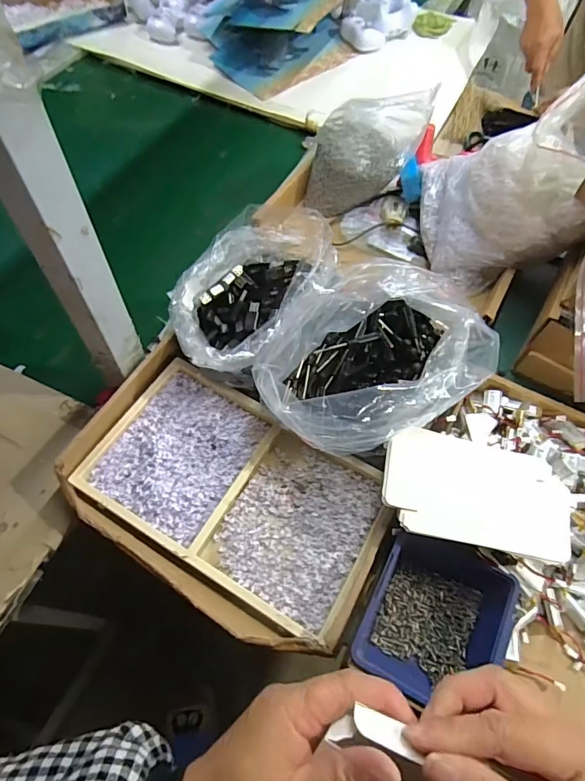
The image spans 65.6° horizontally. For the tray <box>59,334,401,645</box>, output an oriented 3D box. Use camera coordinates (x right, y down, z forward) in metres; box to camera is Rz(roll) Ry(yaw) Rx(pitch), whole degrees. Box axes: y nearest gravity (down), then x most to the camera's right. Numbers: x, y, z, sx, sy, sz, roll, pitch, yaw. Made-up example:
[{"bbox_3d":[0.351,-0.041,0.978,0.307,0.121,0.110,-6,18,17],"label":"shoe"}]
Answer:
[{"bbox_3d":[-0.067,0.110,0.506,0.337,0.051,0.229,26,64,14],"label":"tray"}]

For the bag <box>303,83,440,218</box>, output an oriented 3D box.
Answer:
[{"bbox_3d":[0.122,-0.376,0.726,0.198,0.152,0.097,-2,60,-1],"label":"bag"}]

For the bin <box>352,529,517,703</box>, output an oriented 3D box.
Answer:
[{"bbox_3d":[0.140,0.218,0.448,0.123,0.054,0.148,24,63,13],"label":"bin"}]

